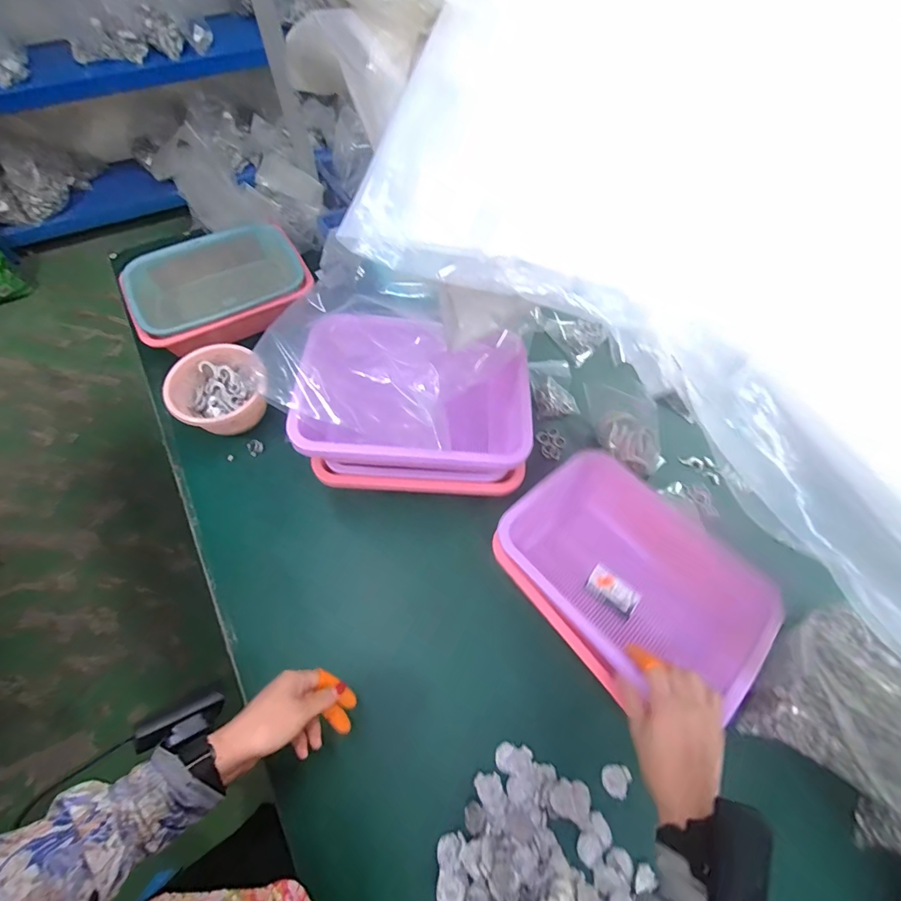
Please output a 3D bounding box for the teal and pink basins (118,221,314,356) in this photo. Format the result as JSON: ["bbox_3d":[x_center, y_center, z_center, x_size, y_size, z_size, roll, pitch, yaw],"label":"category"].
[{"bbox_3d":[-0.431,-0.299,0.813,0.311,0.090,0.236,-33,68,-18],"label":"teal and pink basins"}]

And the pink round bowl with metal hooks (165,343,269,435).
[{"bbox_3d":[-0.378,-0.099,0.704,0.146,0.103,0.160,1,62,-1],"label":"pink round bowl with metal hooks"}]

